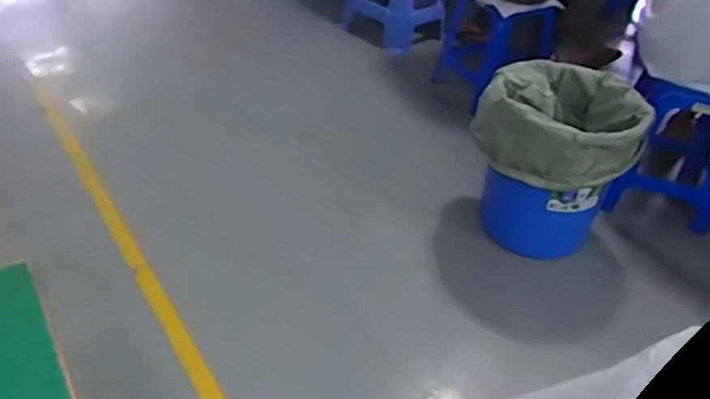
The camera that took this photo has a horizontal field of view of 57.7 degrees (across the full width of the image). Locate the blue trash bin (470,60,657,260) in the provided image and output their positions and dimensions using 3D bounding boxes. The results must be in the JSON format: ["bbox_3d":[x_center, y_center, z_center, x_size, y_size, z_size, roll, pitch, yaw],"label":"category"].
[{"bbox_3d":[0.531,-0.082,1.788,0.403,0.507,0.365,22,39,20],"label":"blue trash bin"}]

